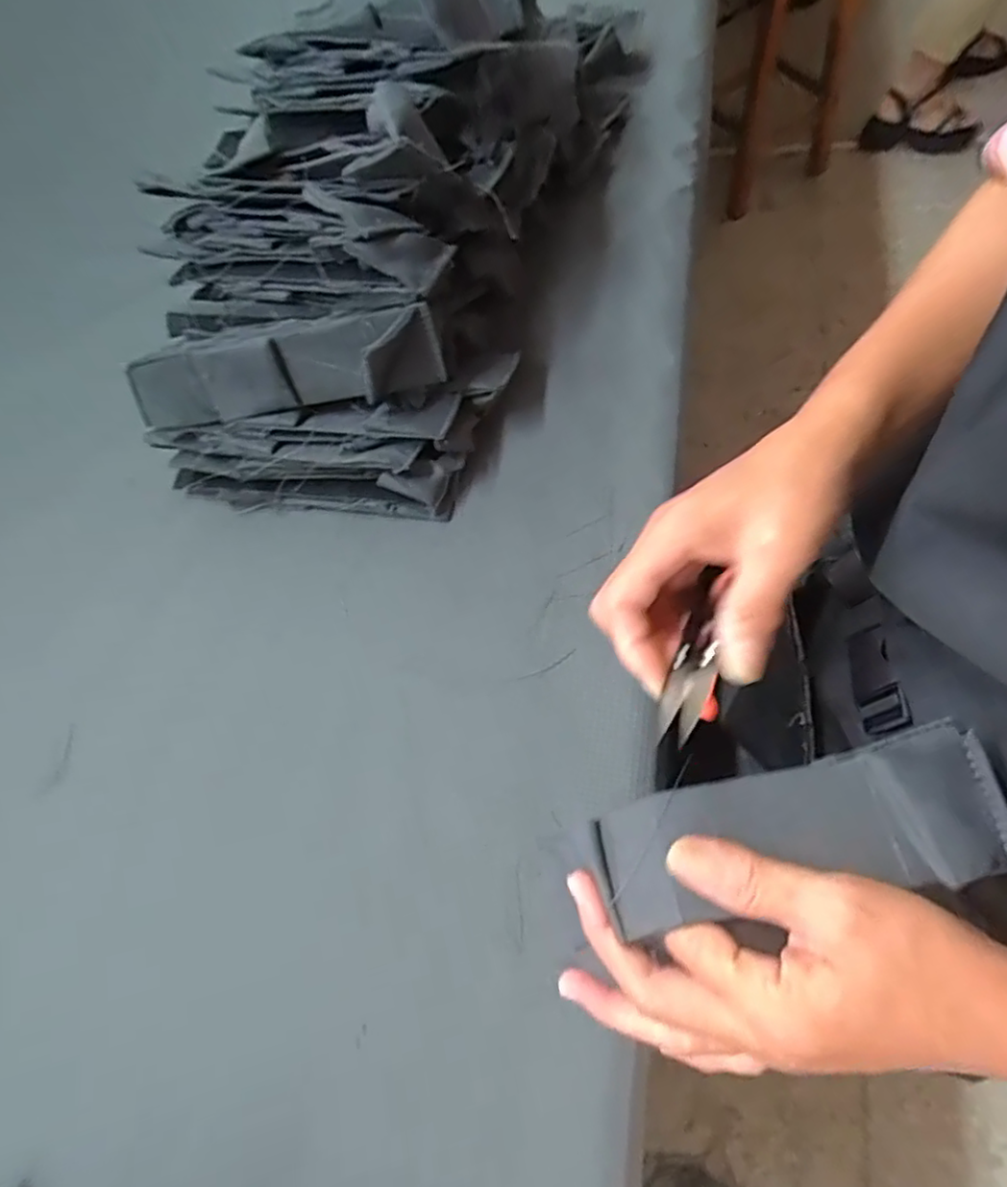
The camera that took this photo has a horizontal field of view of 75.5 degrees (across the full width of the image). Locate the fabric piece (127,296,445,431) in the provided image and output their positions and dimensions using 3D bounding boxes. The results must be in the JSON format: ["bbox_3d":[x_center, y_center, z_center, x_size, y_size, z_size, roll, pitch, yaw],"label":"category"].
[{"bbox_3d":[-0.143,-0.141,0.407,0.216,0.048,0.052,-4,66,16],"label":"fabric piece"}]

